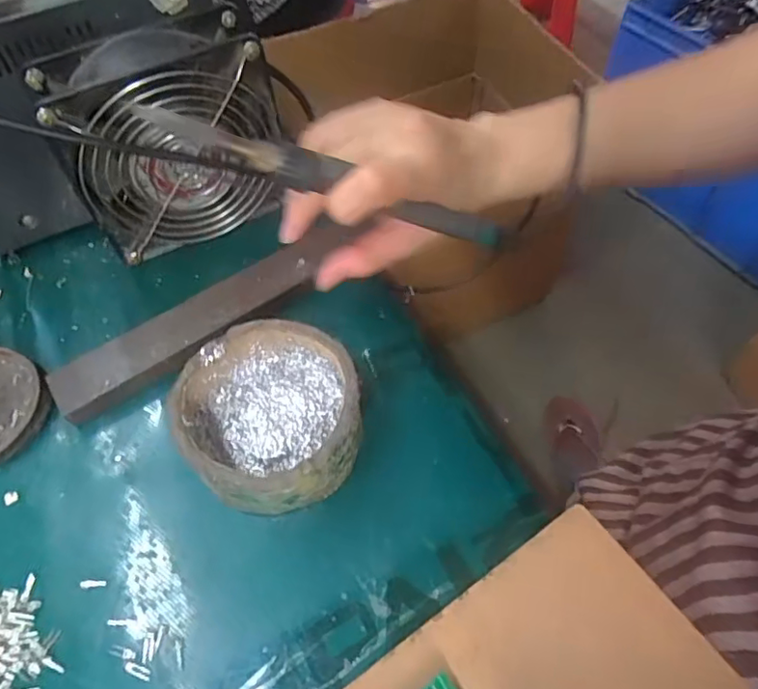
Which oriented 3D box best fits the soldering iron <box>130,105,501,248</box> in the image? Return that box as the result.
[{"bbox_3d":[-0.015,-0.076,0.270,0.182,0.015,0.014,14,56,-26],"label":"soldering iron"}]

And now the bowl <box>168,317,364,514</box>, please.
[{"bbox_3d":[-0.052,0.037,0.289,0.089,0.044,0.085,-1,58,1],"label":"bowl"}]

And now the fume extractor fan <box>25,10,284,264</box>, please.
[{"bbox_3d":[-0.117,-0.118,0.333,0.113,0.104,0.049,-19,60,-10],"label":"fume extractor fan"}]

